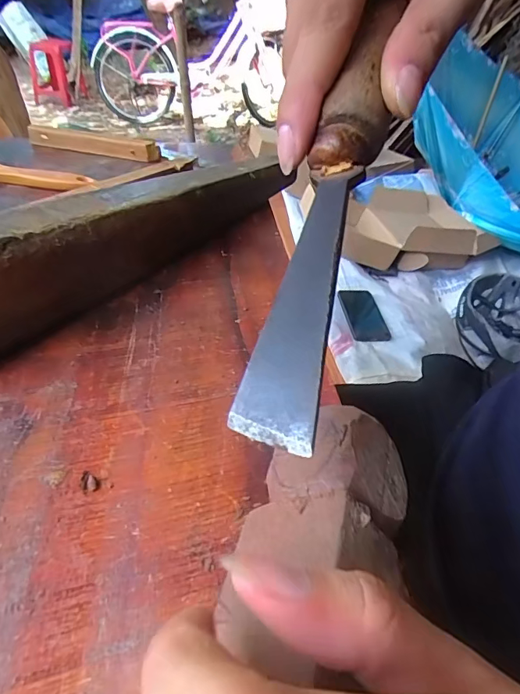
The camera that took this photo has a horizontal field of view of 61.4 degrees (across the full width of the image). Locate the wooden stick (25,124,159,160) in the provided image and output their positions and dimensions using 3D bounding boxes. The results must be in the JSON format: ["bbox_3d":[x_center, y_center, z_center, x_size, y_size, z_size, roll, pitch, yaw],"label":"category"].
[{"bbox_3d":[-0.194,-0.233,0.494,0.162,0.023,0.017,14,42,11],"label":"wooden stick"}]

